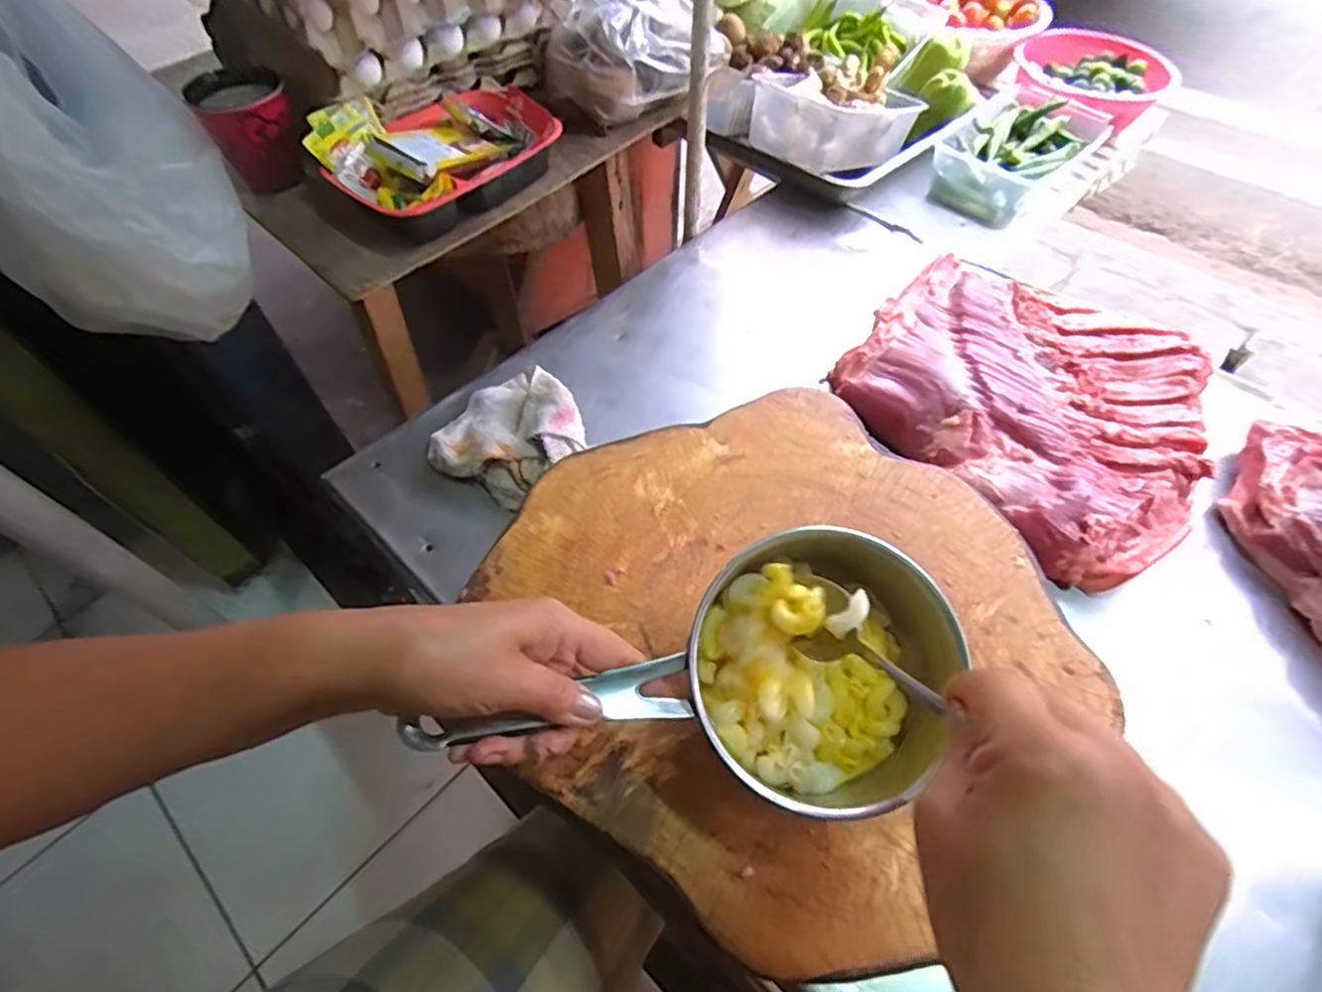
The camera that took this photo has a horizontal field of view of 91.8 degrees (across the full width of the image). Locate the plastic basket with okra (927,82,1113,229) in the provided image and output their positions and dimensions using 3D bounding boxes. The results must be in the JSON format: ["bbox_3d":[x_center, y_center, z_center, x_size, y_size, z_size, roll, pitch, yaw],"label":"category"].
[{"bbox_3d":[0.501,-0.483,0.908,0.160,0.065,0.242,38,65,22],"label":"plastic basket with okra"}]

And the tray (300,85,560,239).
[{"bbox_3d":[-0.213,-0.343,0.631,0.146,0.058,0.219,40,65,23],"label":"tray"}]

